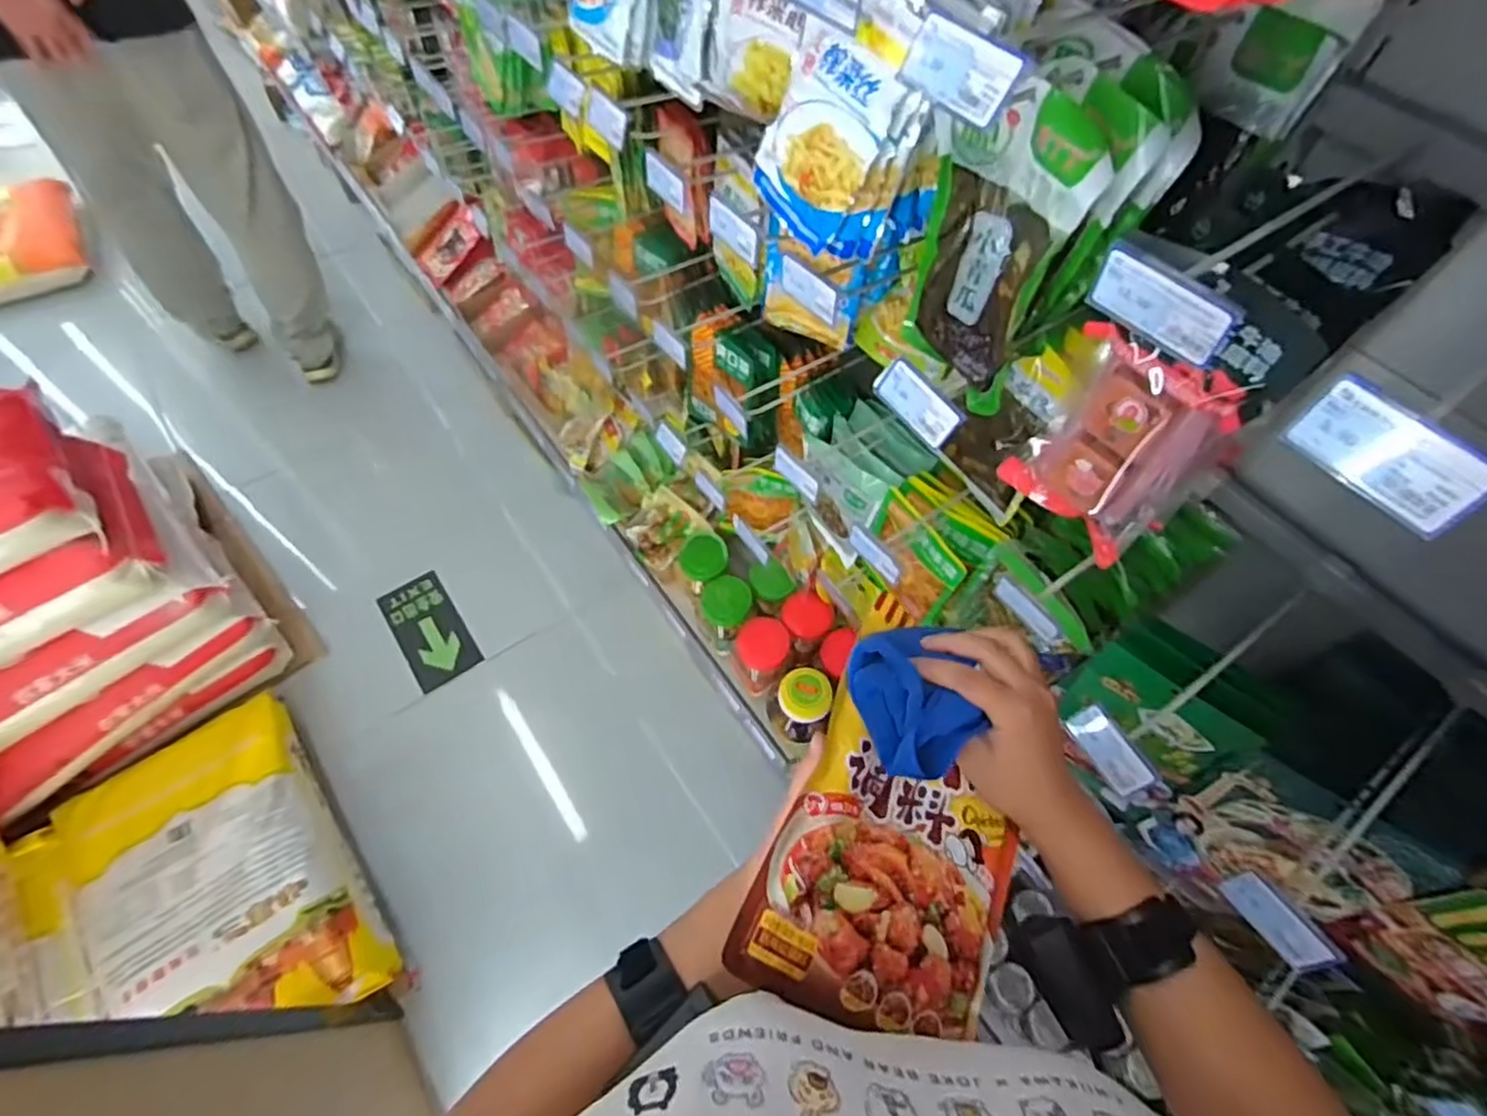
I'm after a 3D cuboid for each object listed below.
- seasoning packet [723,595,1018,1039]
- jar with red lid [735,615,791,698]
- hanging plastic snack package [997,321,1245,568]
[{"bbox_3d":[0.107,0.166,0.449,0.156,0.011,0.241,33,59,-9],"label":"seasoning packet"},{"bbox_3d":[0.034,0.190,1.356,0.097,0.104,0.120,6,59,2],"label":"jar with red lid"},{"bbox_3d":[0.310,-0.089,0.589,0.138,0.203,0.044,34,64,17],"label":"hanging plastic snack package"}]

